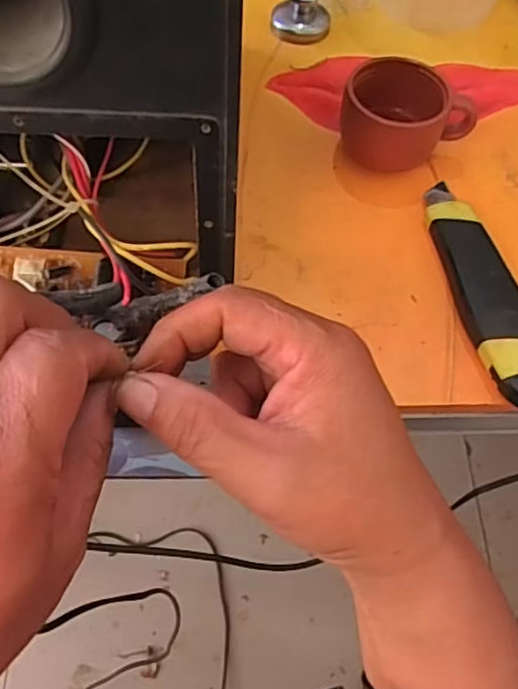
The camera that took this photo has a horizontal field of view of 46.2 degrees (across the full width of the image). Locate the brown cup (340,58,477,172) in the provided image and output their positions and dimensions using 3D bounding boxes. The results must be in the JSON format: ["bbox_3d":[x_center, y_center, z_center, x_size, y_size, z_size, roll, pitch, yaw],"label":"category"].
[{"bbox_3d":[0.093,-0.143,0.392,0.081,0.047,0.060,22,63,10],"label":"brown cup"}]

